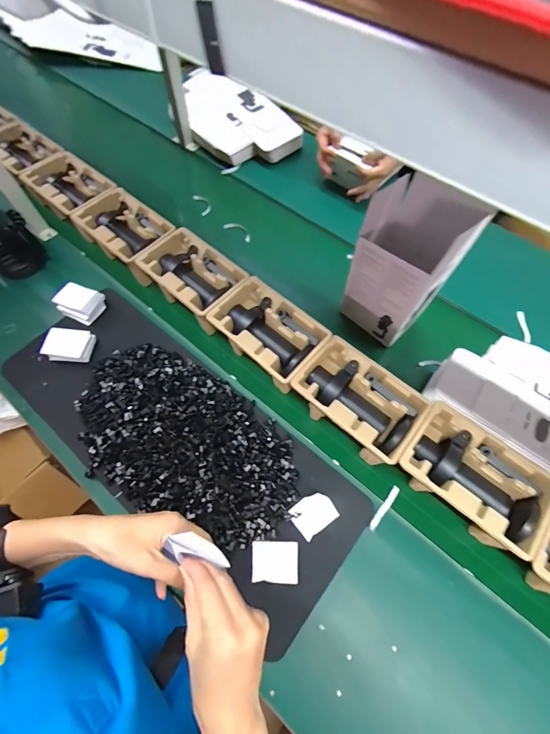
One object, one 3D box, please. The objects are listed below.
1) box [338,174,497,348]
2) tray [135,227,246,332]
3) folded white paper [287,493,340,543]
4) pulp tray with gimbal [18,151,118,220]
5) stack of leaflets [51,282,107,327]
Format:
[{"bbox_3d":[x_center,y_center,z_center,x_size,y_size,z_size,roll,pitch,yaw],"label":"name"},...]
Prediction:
[{"bbox_3d":[0.263,-0.214,0.666,0.178,0.264,0.185,39,71,15],"label":"box"},{"bbox_3d":[-0.188,-0.206,0.760,0.234,0.091,0.156,40,72,15],"label":"tray"},{"bbox_3d":[0.069,0.264,0.578,0.074,0.011,0.061,-34,71,-14],"label":"folded white paper"},{"bbox_3d":[-0.558,-0.489,0.887,0.259,0.096,0.155,37,71,14],"label":"pulp tray with gimbal"},{"bbox_3d":[-0.457,-0.152,0.754,0.083,0.056,0.078,23,68,9],"label":"stack of leaflets"}]

